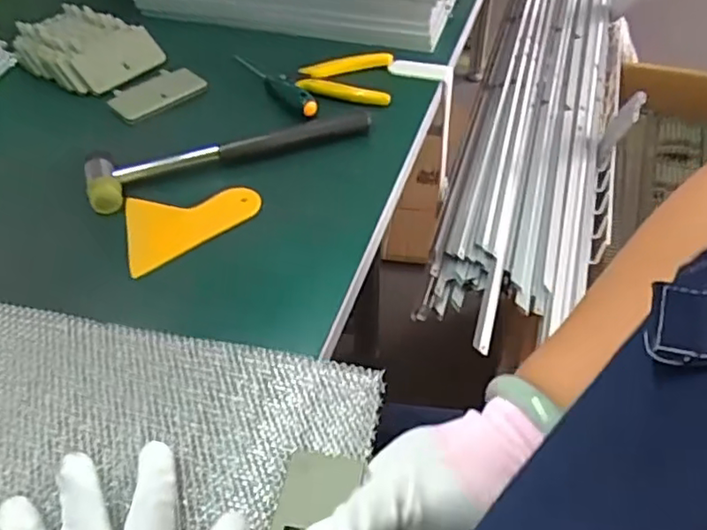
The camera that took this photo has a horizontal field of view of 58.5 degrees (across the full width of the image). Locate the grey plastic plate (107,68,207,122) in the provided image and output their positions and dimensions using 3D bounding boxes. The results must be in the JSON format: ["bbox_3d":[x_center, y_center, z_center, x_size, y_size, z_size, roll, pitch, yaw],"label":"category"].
[{"bbox_3d":[-0.186,-0.164,0.596,0.082,0.005,0.060,-33,54,-26],"label":"grey plastic plate"}]

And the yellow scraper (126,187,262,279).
[{"bbox_3d":[-0.120,-0.033,0.478,0.100,0.006,0.075,-13,47,-10],"label":"yellow scraper"}]

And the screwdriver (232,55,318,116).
[{"bbox_3d":[-0.077,-0.172,0.589,0.021,0.019,0.130,-27,51,-22],"label":"screwdriver"}]

